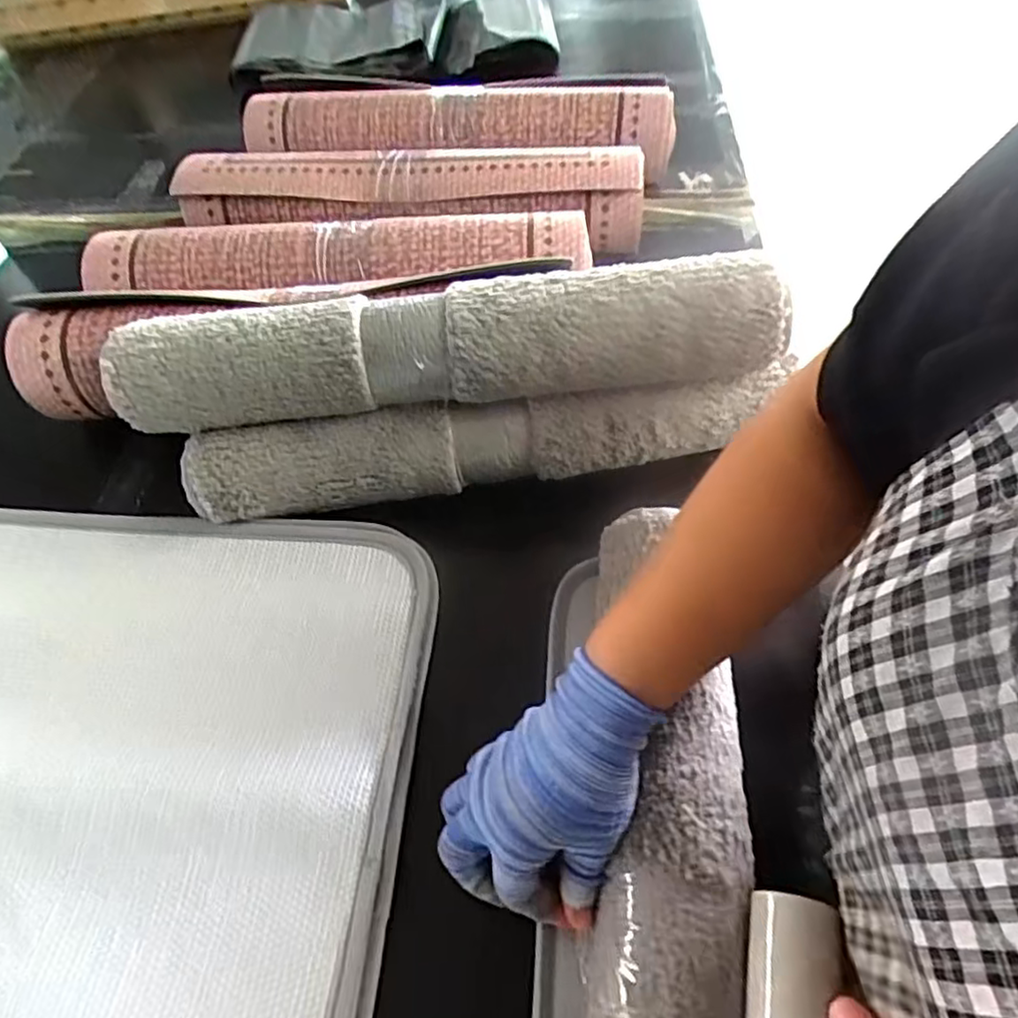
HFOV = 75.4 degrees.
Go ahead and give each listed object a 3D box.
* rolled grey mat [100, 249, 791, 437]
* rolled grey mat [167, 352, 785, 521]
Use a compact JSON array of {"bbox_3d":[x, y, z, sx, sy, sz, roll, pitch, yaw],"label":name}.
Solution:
[{"bbox_3d":[-0.053,-0.125,0.496,0.494,0.078,0.076,-4,56,2],"label":"rolled grey mat"},{"bbox_3d":[-0.021,-0.055,0.538,0.475,0.062,0.055,-9,56,-1],"label":"rolled grey mat"}]

